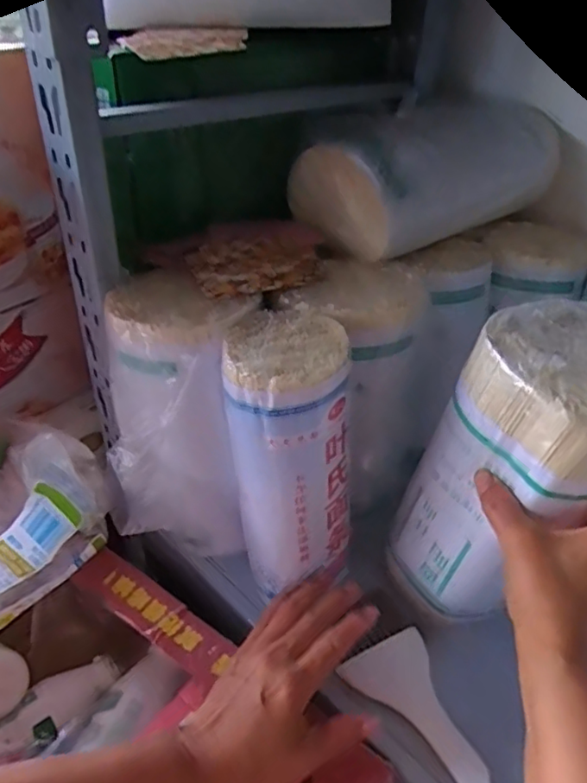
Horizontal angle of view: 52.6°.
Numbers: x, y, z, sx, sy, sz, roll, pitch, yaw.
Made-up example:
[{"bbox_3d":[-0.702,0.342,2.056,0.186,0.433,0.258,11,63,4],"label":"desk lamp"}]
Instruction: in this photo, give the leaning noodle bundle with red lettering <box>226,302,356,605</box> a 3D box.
[{"bbox_3d":[0.001,0.057,0.437,0.077,0.209,0.090,23,38,39],"label":"leaning noodle bundle with red lettering"}]

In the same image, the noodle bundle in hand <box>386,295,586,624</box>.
[{"bbox_3d":[0.141,0.063,0.415,0.104,0.244,0.107,19,36,0],"label":"noodle bundle in hand"}]

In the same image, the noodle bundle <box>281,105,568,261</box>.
[{"bbox_3d":[0.126,-0.202,0.548,0.236,0.089,0.116,-19,39,-26],"label":"noodle bundle"}]

